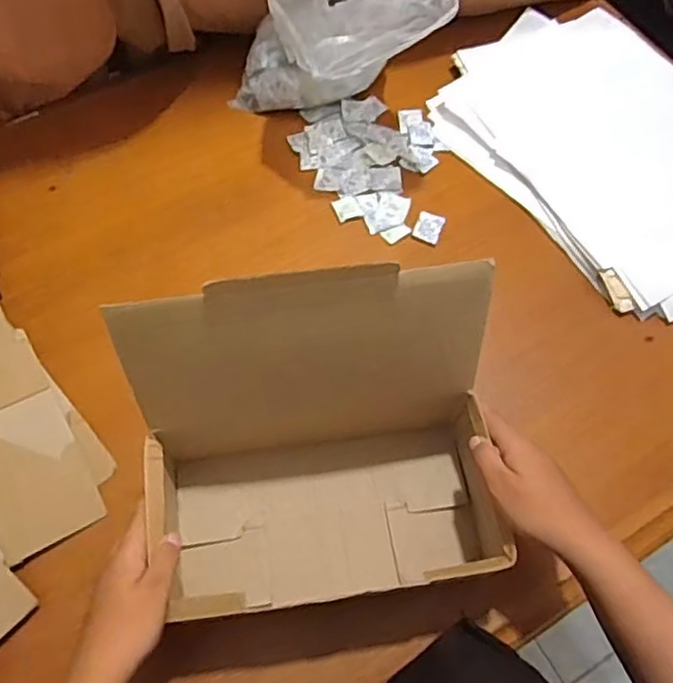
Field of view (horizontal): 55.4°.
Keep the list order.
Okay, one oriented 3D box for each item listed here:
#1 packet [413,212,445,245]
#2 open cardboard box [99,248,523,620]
[{"bbox_3d":[0.105,-0.130,0.733,0.029,0.005,0.040,21,65,9],"label":"packet"},{"bbox_3d":[-0.012,0.088,0.495,0.269,0.239,0.179,-8,64,-5],"label":"open cardboard box"}]

